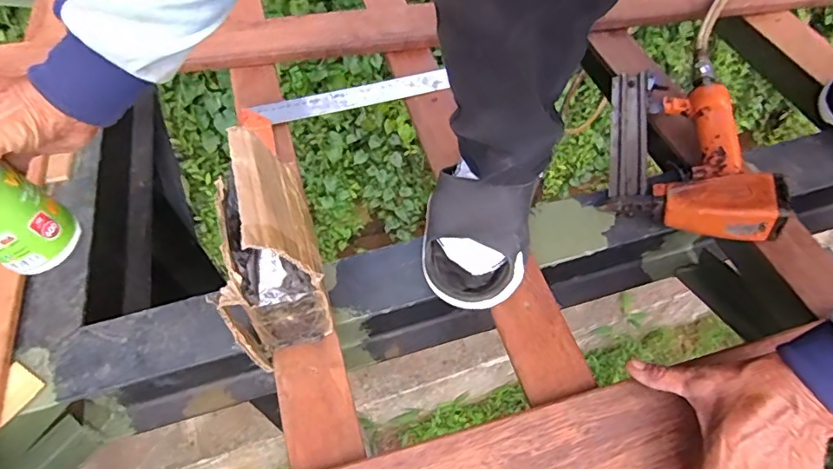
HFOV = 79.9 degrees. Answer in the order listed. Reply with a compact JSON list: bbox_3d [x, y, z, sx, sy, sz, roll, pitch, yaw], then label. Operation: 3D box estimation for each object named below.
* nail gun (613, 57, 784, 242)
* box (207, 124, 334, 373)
[{"bbox_3d":[0.310,-0.107,0.580,0.157,0.063,0.236,7,56,8],"label":"nail gun"},{"bbox_3d":[-0.129,0.023,0.439,0.080,0.178,0.153,-17,56,-9],"label":"box"}]

